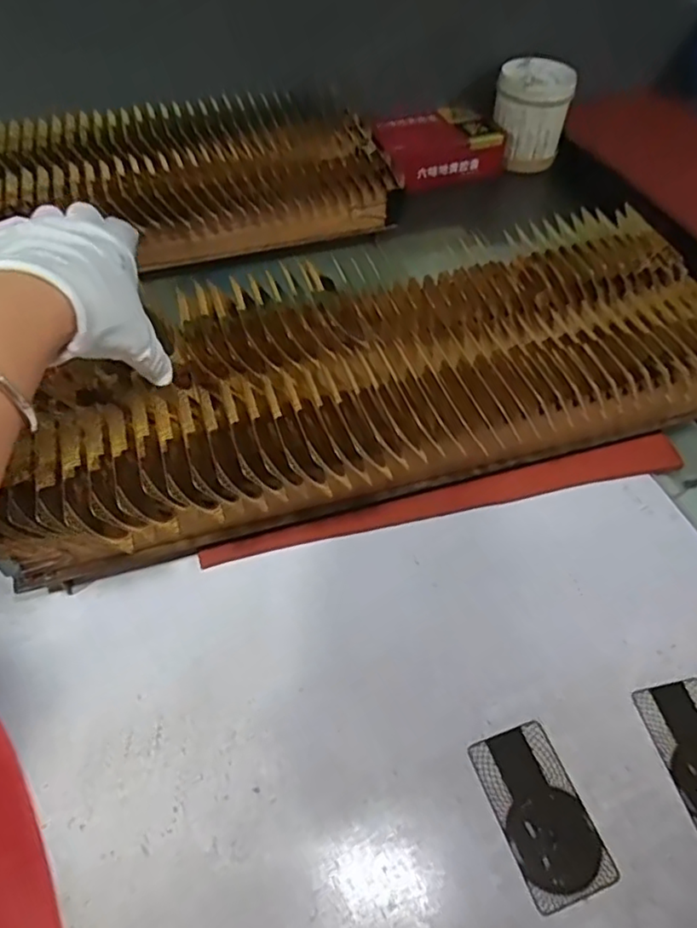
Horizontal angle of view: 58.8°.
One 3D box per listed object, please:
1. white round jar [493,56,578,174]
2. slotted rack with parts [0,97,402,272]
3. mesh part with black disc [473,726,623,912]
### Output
[{"bbox_3d":[0.235,-0.452,0.799,0.094,0.104,0.092,15,53,9],"label":"white round jar"},{"bbox_3d":[-0.236,-0.274,0.637,0.576,0.099,0.190,-15,54,-13],"label":"slotted rack with parts"},{"bbox_3d":[0.106,0.192,0.343,0.048,0.004,0.085,-15,54,-13],"label":"mesh part with black disc"}]

